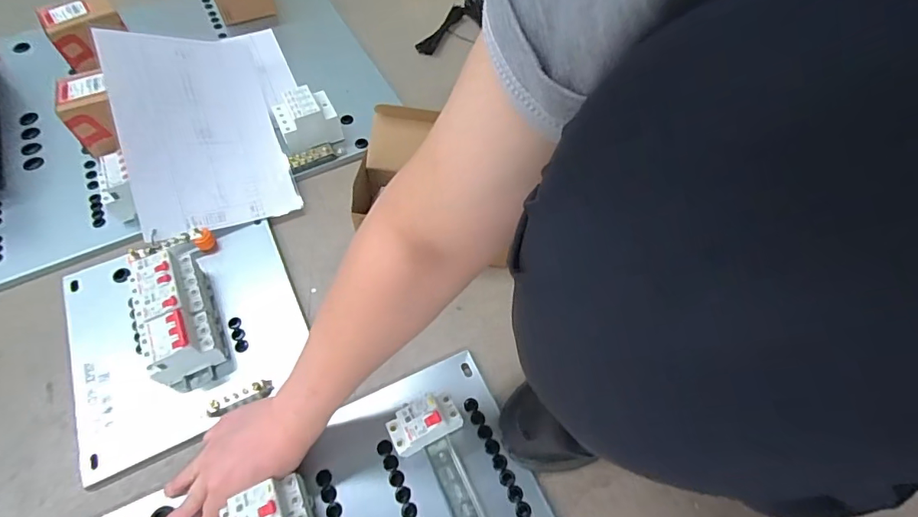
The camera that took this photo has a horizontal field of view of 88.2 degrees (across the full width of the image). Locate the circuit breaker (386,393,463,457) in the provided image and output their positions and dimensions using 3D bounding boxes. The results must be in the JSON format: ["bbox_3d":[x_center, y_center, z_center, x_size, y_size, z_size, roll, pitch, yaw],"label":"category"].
[{"bbox_3d":[-0.038,0.185,0.529,0.076,0.079,0.038,-21,61,-14],"label":"circuit breaker"}]

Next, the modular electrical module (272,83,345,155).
[{"bbox_3d":[-0.247,-0.226,0.771,0.090,0.071,0.080,-22,61,-15],"label":"modular electrical module"}]

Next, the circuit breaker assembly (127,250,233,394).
[{"bbox_3d":[-0.358,0.062,0.599,0.077,0.076,0.192,-23,62,-15],"label":"circuit breaker assembly"}]

